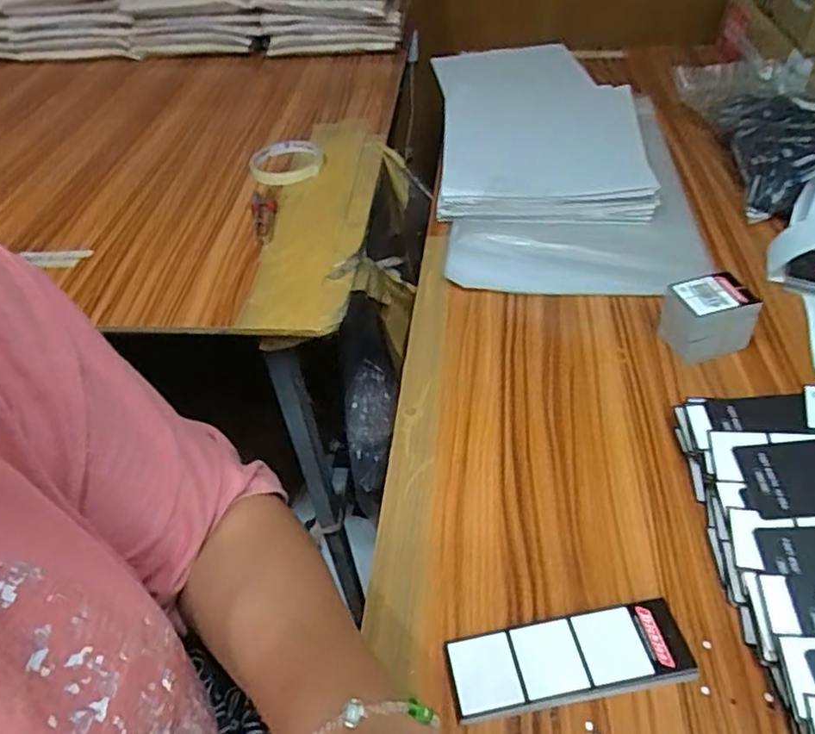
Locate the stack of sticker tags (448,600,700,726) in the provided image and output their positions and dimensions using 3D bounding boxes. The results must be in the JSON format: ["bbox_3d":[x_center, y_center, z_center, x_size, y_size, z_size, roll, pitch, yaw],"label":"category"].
[{"bbox_3d":[0.081,0.150,0.314,0.118,0.012,0.039,-10,44,-4],"label":"stack of sticker tags"}]

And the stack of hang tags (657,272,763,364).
[{"bbox_3d":[0.222,-0.036,0.458,0.056,0.055,0.037,-11,44,-6],"label":"stack of hang tags"}]

